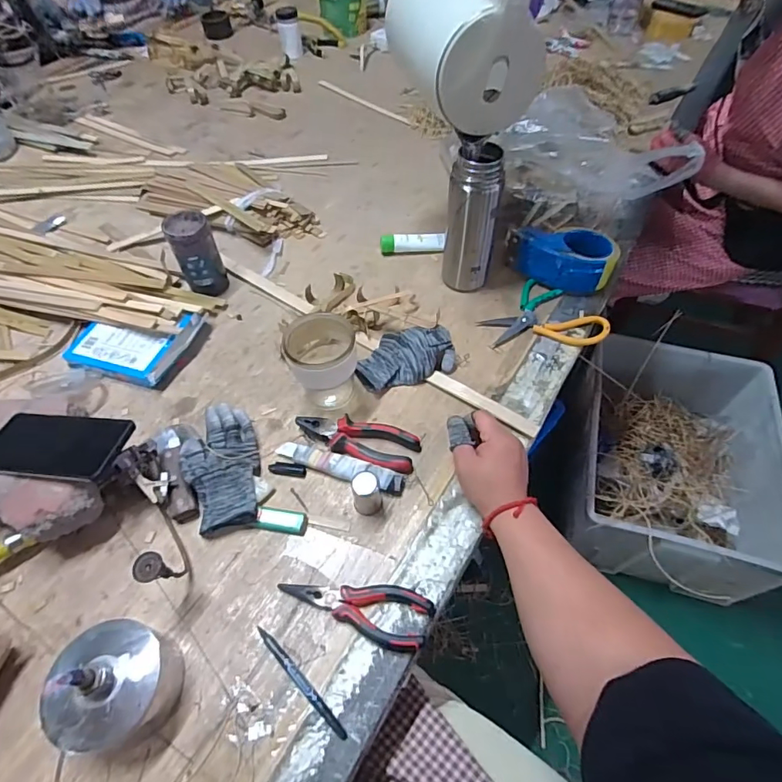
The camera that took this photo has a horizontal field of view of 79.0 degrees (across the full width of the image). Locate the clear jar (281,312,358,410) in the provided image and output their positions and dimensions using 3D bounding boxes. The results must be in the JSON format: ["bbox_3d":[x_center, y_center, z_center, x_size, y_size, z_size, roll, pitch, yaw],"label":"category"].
[{"bbox_3d":[-0.088,-0.036,0.616,0.082,0.111,0.075,-1,56,1],"label":"clear jar"}]

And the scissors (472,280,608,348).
[{"bbox_3d":[0.228,-0.099,0.712,0.151,0.013,0.148,-38,63,-21],"label":"scissors"}]

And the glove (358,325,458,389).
[{"bbox_3d":[0.020,-0.055,0.663,0.132,0.033,0.091,-9,56,-4],"label":"glove"}]

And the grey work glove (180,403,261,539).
[{"bbox_3d":[-0.204,0.087,0.575,0.085,0.035,0.158,-18,57,-10],"label":"grey work glove"}]

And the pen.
[{"bbox_3d":[-0.087,0.276,0.452,0.126,0.004,0.010,39,65,24],"label":"pen"}]

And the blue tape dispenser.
[{"bbox_3d":[0.270,-0.218,0.756,0.167,0.055,0.093,28,61,19],"label":"blue tape dispenser"}]

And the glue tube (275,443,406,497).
[{"bbox_3d":[-0.062,0.090,0.579,0.163,0.017,0.029,14,58,11],"label":"glue tube"}]

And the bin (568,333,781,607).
[{"bbox_3d":[0.636,0.161,1.123,0.406,0.251,0.527,11,56,9],"label":"bin"}]

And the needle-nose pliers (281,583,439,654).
[{"bbox_3d":[-0.038,0.223,0.483,0.156,0.019,0.055,7,57,6],"label":"needle-nose pliers"}]

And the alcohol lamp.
[{"bbox_3d":[-0.250,0.265,0.430,0.093,0.068,0.093,-1,56,1],"label":"alcohol lamp"}]

